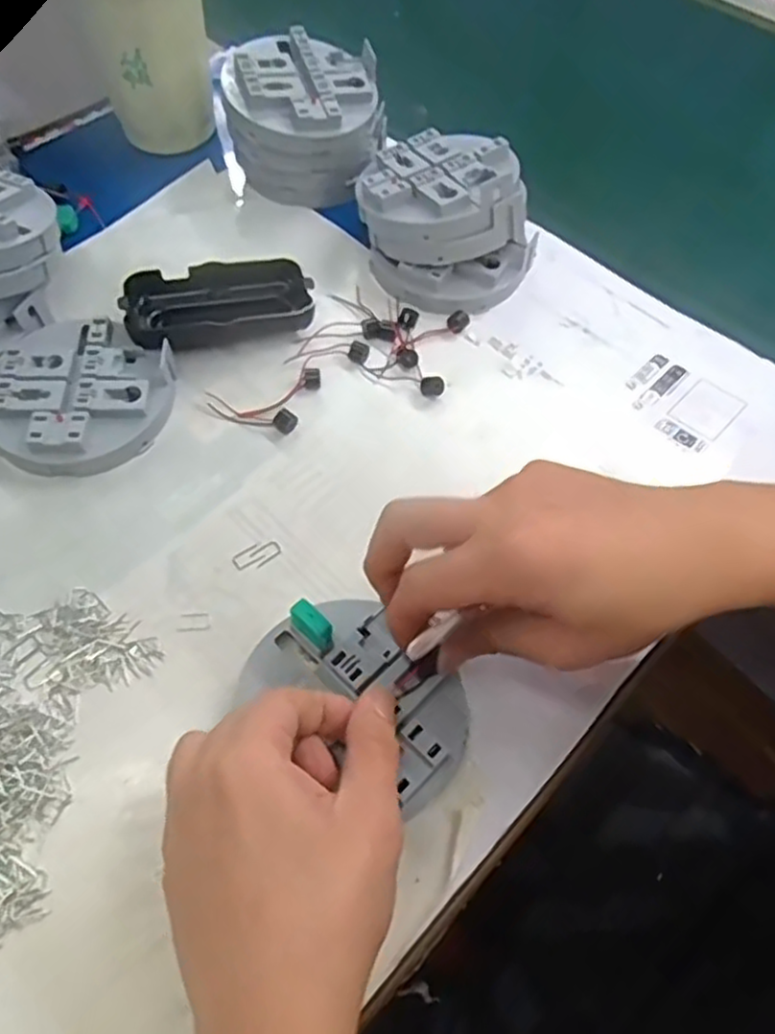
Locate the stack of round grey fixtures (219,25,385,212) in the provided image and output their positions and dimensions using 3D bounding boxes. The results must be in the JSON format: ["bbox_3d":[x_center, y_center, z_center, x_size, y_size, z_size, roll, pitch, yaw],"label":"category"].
[{"bbox_3d":[-0.056,-0.276,0.501,0.101,0.078,0.099,4,60,1],"label":"stack of round grey fixtures"}]

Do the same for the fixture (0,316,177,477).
[{"bbox_3d":[-0.178,-0.068,0.411,0.095,0.025,0.095,1,60,-1],"label":"fixture"}]

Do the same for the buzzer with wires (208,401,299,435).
[{"bbox_3d":[-0.079,-0.061,0.416,0.052,0.009,0.014,11,60,8],"label":"buzzer with wires"}]

